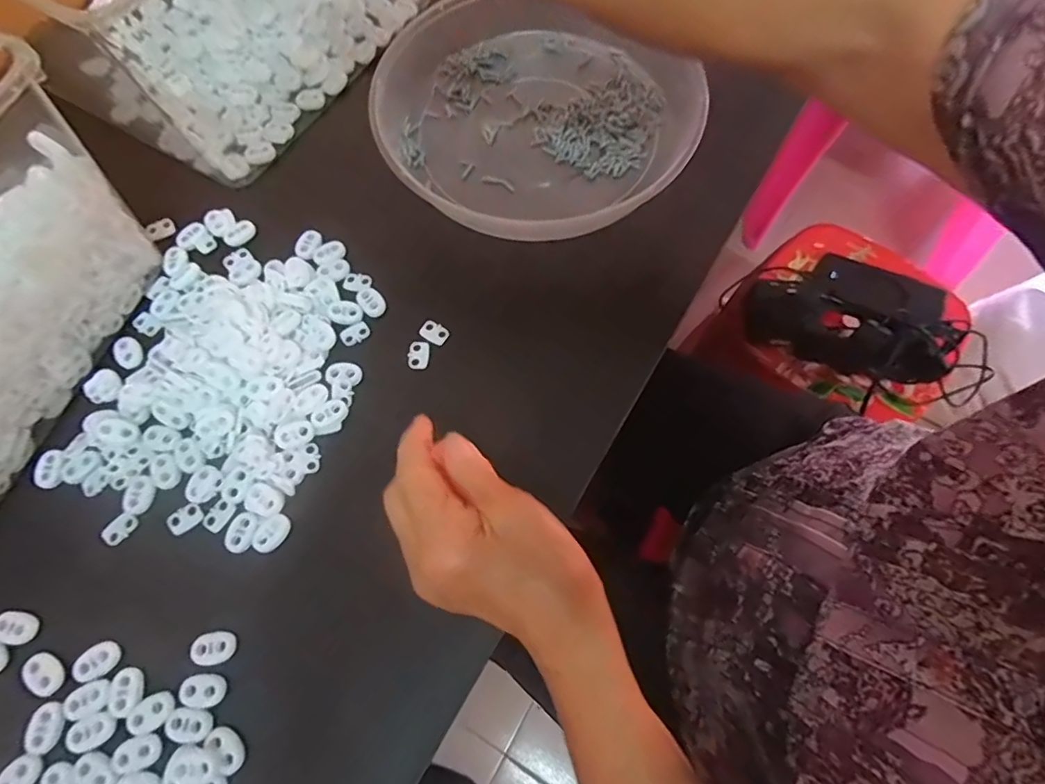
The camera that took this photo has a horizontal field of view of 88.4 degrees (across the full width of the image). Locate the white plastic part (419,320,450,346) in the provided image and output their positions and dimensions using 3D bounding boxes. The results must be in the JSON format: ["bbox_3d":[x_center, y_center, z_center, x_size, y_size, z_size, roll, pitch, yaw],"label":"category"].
[{"bbox_3d":[-0.058,-0.040,0.353,0.018,0.004,0.014,31,72,13],"label":"white plastic part"}]

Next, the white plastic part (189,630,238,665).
[{"bbox_3d":[-0.163,0.135,0.283,0.020,0.007,0.016,-3,68,0],"label":"white plastic part"}]

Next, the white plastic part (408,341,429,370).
[{"bbox_3d":[-0.067,-0.024,0.349,0.012,0.004,0.019,4,68,3],"label":"white plastic part"}]

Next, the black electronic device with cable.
[{"bbox_3d":[0.405,-0.109,0.666,0.232,0.066,0.170,23,70,10],"label":"black electronic device with cable"}]

